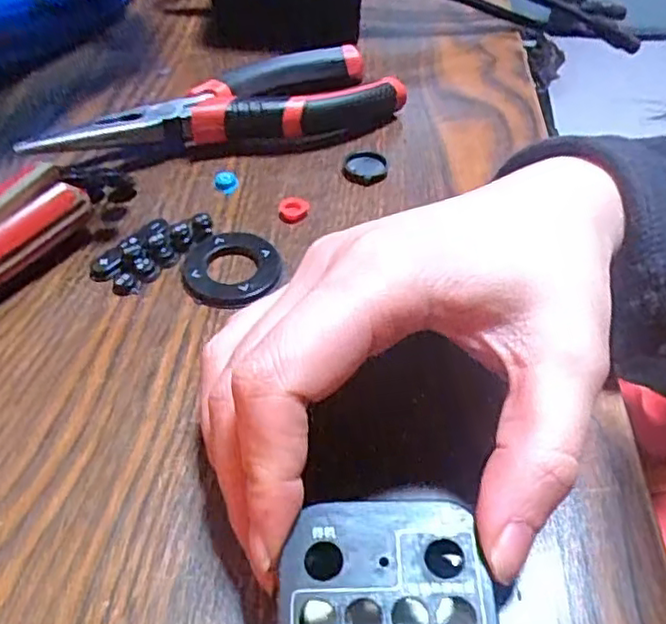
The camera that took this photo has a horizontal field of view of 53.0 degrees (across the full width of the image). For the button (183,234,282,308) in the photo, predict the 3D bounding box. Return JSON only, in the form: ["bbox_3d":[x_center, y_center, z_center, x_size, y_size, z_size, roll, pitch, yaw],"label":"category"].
[{"bbox_3d":[-0.035,-0.016,0.231,0.033,0.004,0.035,-2,47,-3],"label":"button"}]

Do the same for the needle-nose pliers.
[{"bbox_3d":[-0.046,-0.082,0.279,0.151,0.022,0.044,-19,50,-17],"label":"needle-nose pliers"}]

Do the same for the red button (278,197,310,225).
[{"bbox_3d":[-0.015,-0.040,0.253,0.011,0.004,0.012,-2,47,-3],"label":"red button"}]

